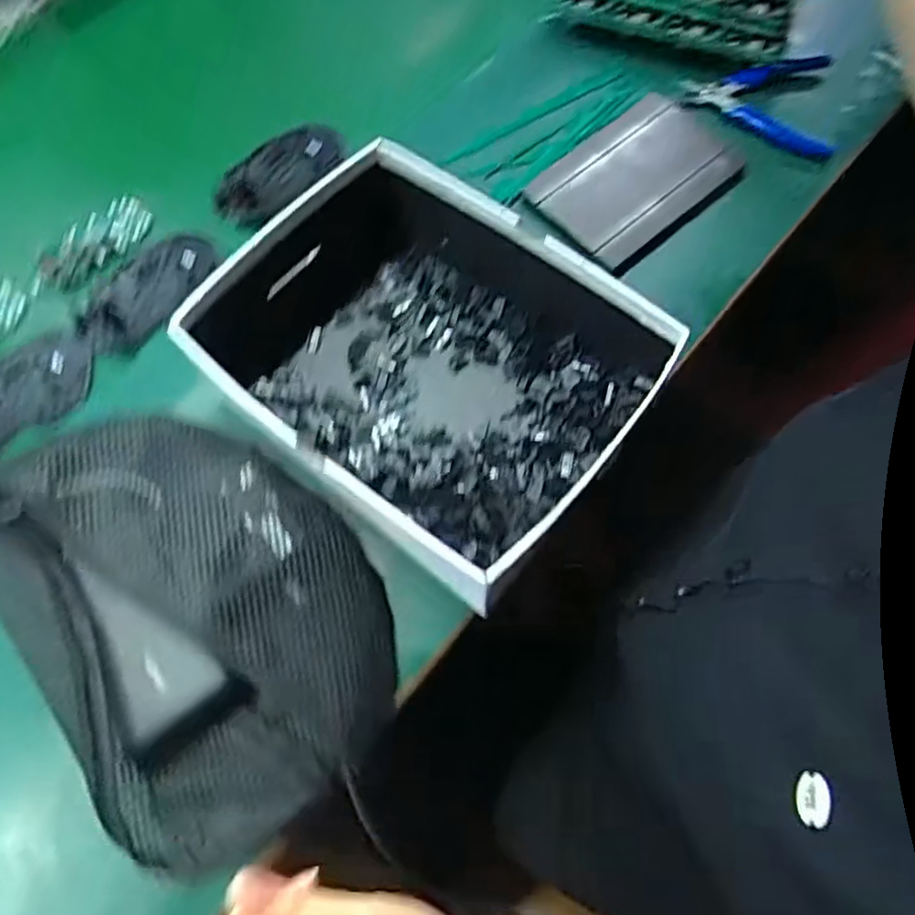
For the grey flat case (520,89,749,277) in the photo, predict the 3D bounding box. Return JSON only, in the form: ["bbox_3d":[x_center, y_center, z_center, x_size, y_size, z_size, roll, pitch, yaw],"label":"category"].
[{"bbox_3d":[0.139,-0.224,0.558,0.167,0.011,0.115,-40,71,-15],"label":"grey flat case"}]

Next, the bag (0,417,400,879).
[{"bbox_3d":[-0.154,0.082,0.414,0.181,0.068,0.267,-34,67,-13],"label":"bag"}]

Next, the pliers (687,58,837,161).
[{"bbox_3d":[0.252,-0.299,0.594,0.118,0.014,0.114,7,64,6],"label":"pliers"}]

